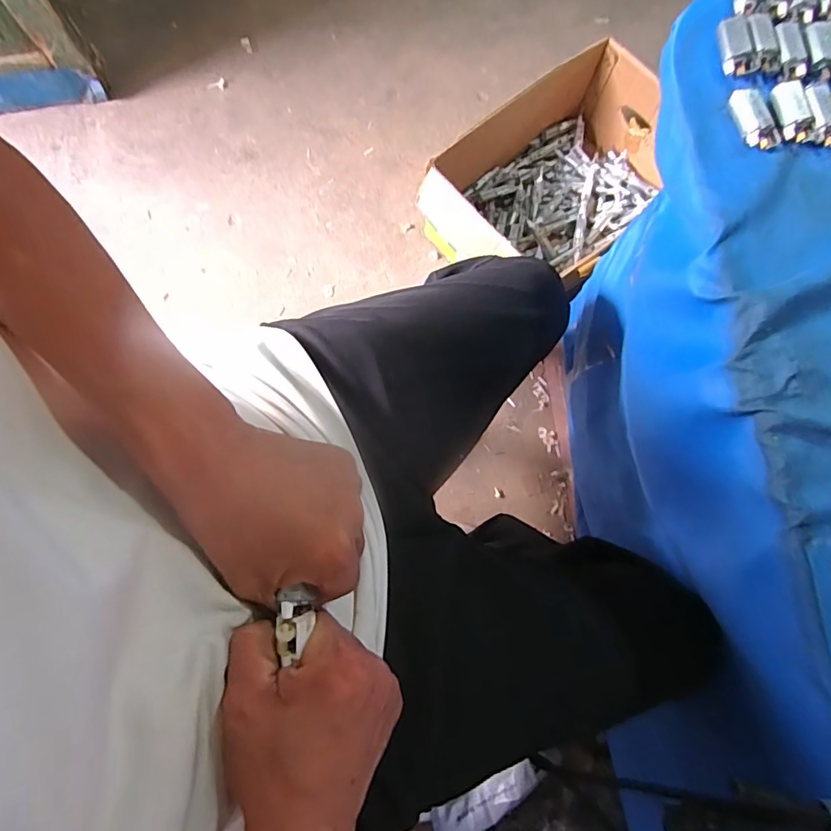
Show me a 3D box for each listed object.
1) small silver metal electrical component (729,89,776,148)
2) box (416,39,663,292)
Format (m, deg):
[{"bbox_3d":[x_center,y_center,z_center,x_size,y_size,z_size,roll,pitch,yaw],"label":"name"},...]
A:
[{"bbox_3d":[0.244,-0.214,0.366,0.021,0.011,0.044,-14,80,-4],"label":"small silver metal electrical component"},{"bbox_3d":[0.259,-0.440,0.982,0.475,0.206,0.270,-37,82,-8],"label":"box"}]

